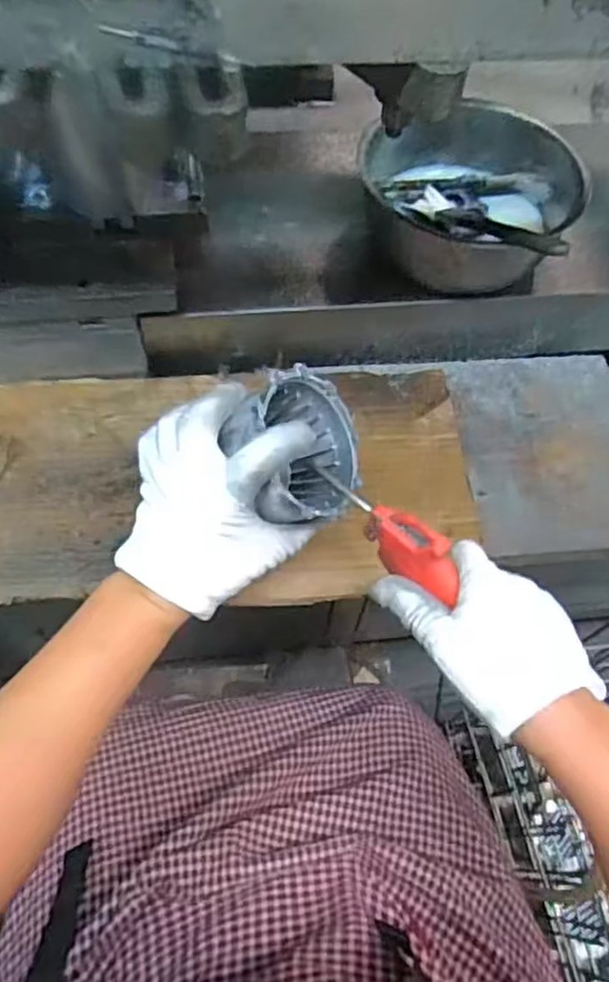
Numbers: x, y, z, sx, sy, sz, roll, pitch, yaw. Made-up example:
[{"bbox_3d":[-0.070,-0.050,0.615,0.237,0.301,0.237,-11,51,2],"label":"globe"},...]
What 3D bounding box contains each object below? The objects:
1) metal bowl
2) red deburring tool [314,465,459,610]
[{"bbox_3d":[0.140,-0.253,0.573,0.181,0.094,0.181,1,61,-3],"label":"metal bowl"},{"bbox_3d":[0.050,0.022,0.410,0.020,0.040,0.114,-39,66,-21],"label":"red deburring tool"}]

